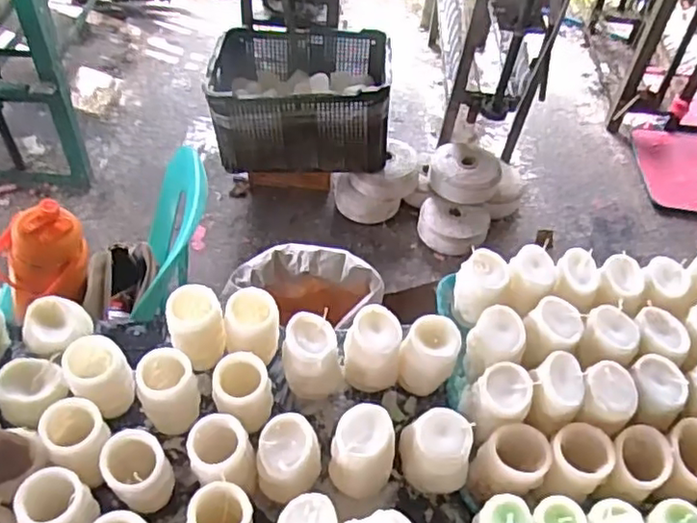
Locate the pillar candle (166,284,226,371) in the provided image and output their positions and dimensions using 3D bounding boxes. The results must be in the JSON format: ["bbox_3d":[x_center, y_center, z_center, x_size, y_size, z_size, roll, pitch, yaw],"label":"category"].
[{"bbox_3d":[-0.181,0.079,0.751,0.062,0.091,0.057,3,50,-3],"label":"pillar candle"}]

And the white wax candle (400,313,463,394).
[{"bbox_3d":[0.095,0.124,0.765,0.067,0.102,0.072,19,51,10],"label":"white wax candle"}]

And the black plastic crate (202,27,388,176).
[{"bbox_3d":[-0.145,-0.498,1.863,0.509,0.239,0.417,0,51,-6],"label":"black plastic crate"}]

